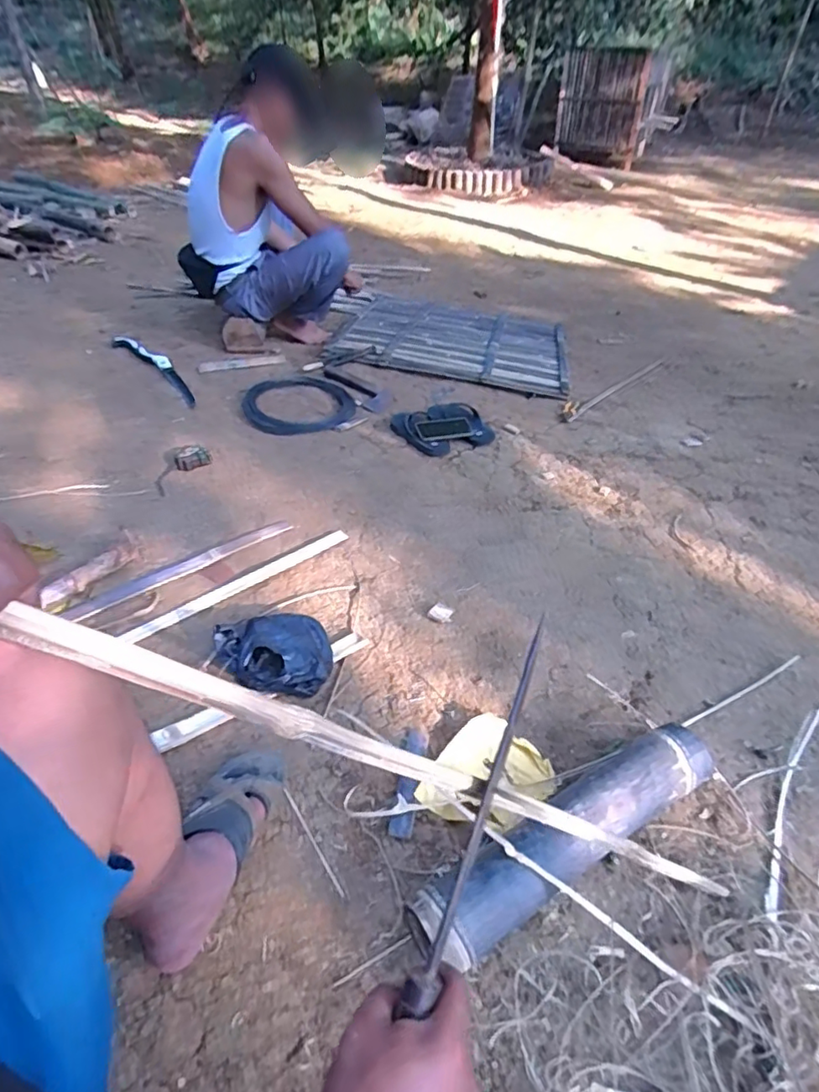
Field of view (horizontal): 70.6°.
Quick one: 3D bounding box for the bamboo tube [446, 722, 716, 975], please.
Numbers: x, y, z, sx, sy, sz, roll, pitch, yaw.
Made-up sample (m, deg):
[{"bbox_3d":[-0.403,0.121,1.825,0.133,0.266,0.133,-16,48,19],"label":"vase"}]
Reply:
[{"bbox_3d":[0.223,0.387,0.779,0.468,0.095,0.095,-22,47,-24],"label":"bamboo tube"}]

